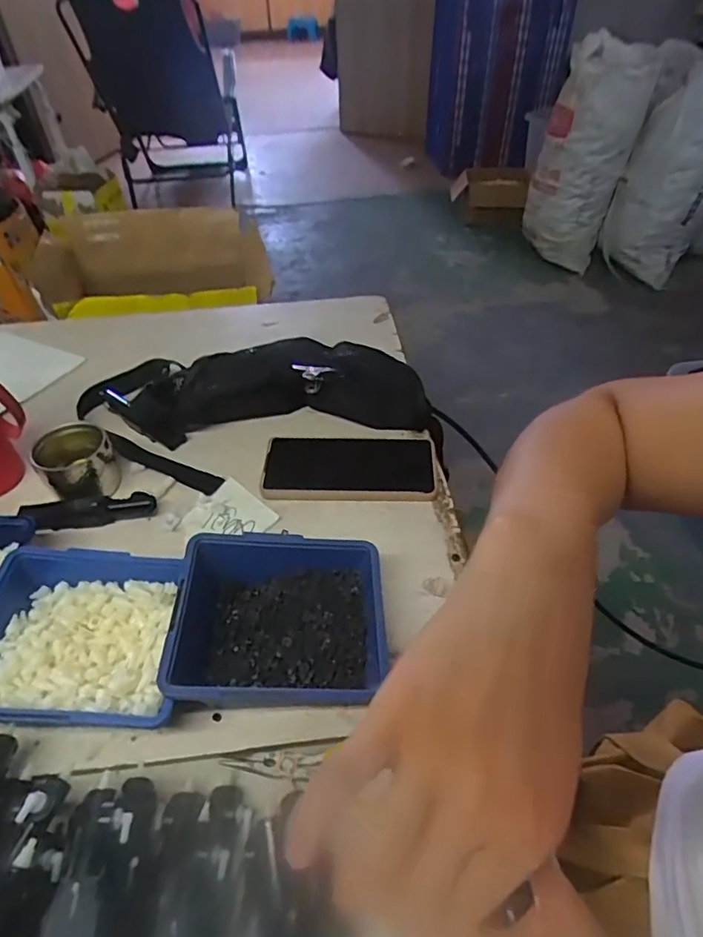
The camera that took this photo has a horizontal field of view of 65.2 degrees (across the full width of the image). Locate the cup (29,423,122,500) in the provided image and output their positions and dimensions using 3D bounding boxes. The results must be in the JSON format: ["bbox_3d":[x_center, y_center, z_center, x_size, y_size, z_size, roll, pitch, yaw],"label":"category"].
[{"bbox_3d":[-0.259,-0.003,0.524,0.064,0.058,0.064,-1,45,1],"label":"cup"}]

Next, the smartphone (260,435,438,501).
[{"bbox_3d":[0.000,-0.005,0.542,0.164,0.013,0.090,3,46,-2],"label":"smartphone"}]

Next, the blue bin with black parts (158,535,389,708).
[{"bbox_3d":[-0.046,0.109,0.383,0.138,0.065,0.124,-3,45,-1],"label":"blue bin with black parts"}]

